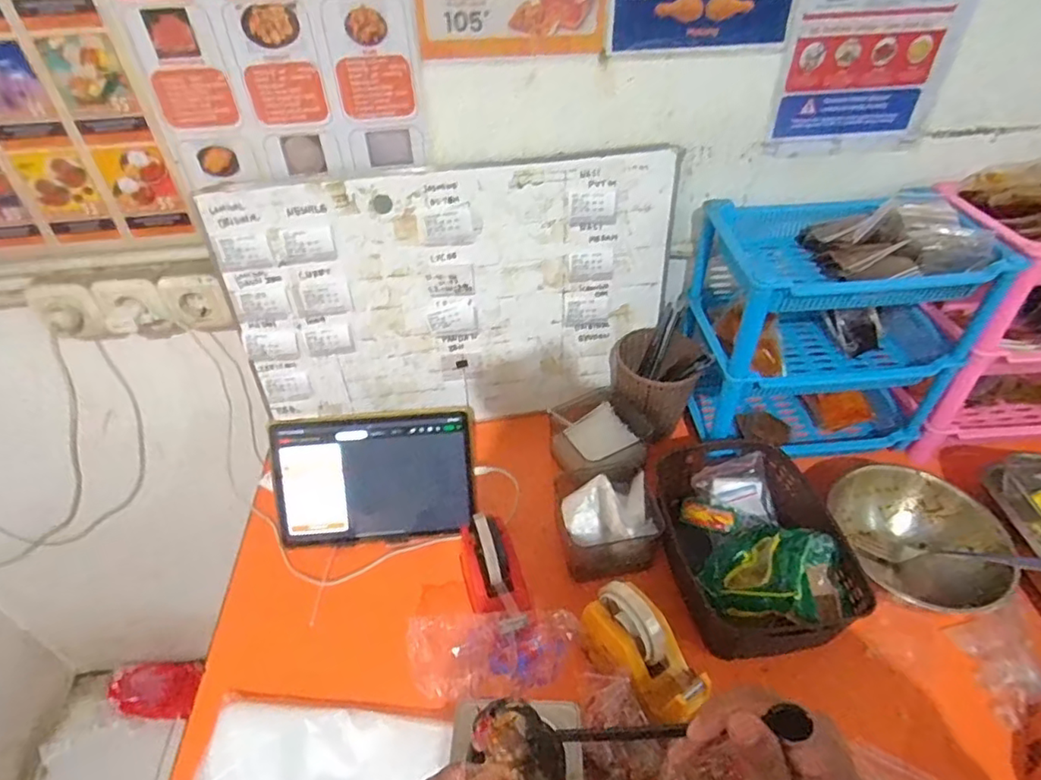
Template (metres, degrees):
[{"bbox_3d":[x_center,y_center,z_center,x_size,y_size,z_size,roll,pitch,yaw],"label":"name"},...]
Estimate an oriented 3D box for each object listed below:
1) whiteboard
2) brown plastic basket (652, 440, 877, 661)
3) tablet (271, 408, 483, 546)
[{"bbox_3d":[-0.081,-0.118,0.814,0.584,0.362,0.021,-7,36,-4],"label":"whiteboard"},{"bbox_3d":[0.272,0.172,0.711,0.189,0.096,0.261,-9,42,-7],"label":"brown plastic basket"},{"bbox_3d":[-0.187,0.114,0.762,0.256,0.166,0.012,-3,7,-1],"label":"tablet"}]

